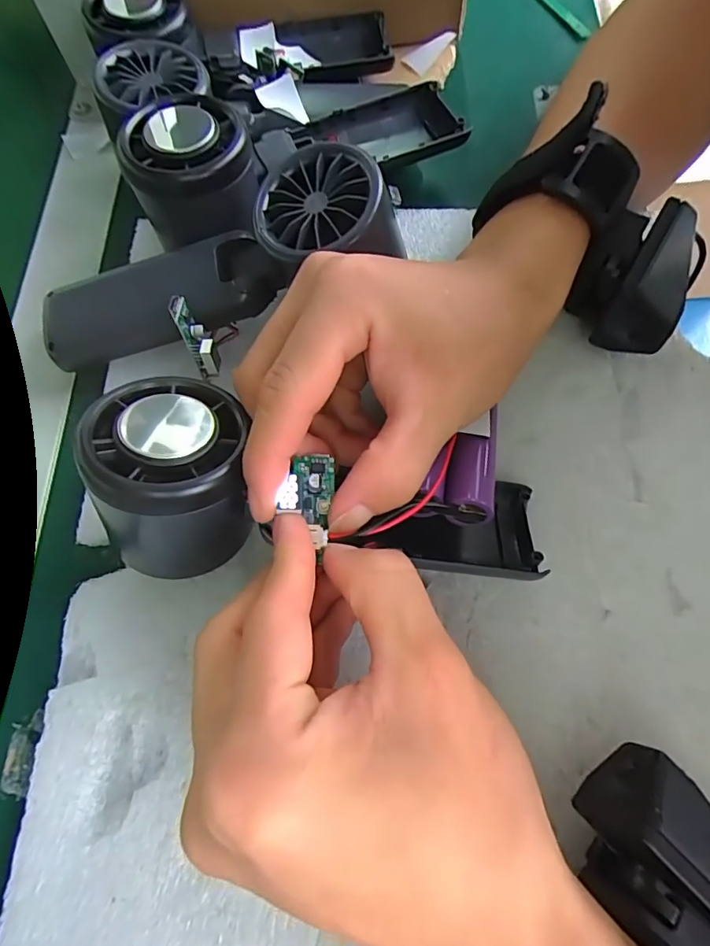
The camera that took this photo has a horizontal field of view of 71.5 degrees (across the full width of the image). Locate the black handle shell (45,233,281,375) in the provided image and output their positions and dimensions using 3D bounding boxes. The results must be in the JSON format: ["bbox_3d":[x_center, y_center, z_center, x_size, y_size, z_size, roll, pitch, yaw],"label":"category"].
[{"bbox_3d":[-0.090,-0.079,0.225,0.115,0.016,0.039,-12,68,11],"label":"black handle shell"}]

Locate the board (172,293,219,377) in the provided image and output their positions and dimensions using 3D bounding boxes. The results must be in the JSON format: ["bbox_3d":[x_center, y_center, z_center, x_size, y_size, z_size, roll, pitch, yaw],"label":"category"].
[{"bbox_3d":[-0.066,-0.057,0.204,0.010,0.009,0.033,-28,104,-8],"label":"board"}]

